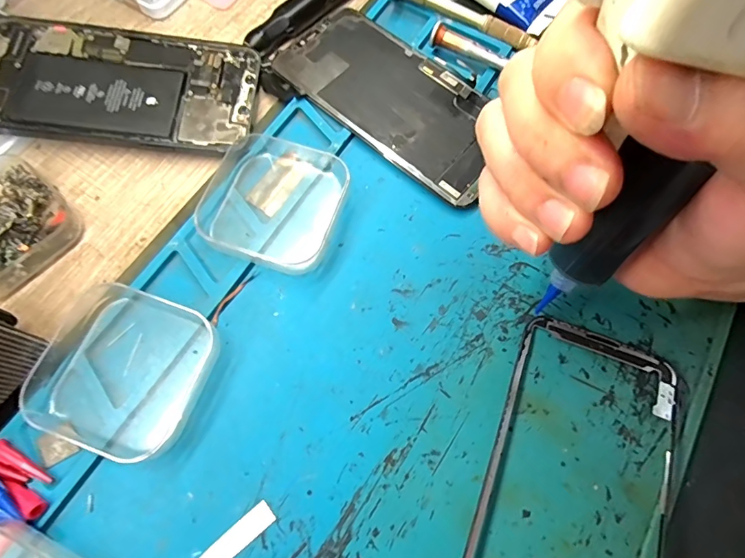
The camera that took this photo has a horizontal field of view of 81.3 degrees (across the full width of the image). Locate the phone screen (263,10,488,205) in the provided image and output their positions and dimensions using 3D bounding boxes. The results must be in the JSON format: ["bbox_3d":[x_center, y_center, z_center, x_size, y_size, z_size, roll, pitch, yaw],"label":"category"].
[{"bbox_3d":[0.013,-0.102,0.243,0.137,0.005,0.067,40,74,13],"label":"phone screen"}]

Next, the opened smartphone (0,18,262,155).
[{"bbox_3d":[-0.138,-0.105,0.235,0.143,0.005,0.071,4,71,-6],"label":"opened smartphone"}]

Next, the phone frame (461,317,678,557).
[{"bbox_3d":[0.080,0.087,0.170,0.070,0.014,0.144,20,71,6],"label":"phone frame"}]

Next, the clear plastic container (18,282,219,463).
[{"bbox_3d":[-0.105,0.037,0.182,0.066,0.020,0.064,19,71,6],"label":"clear plastic container"}]

